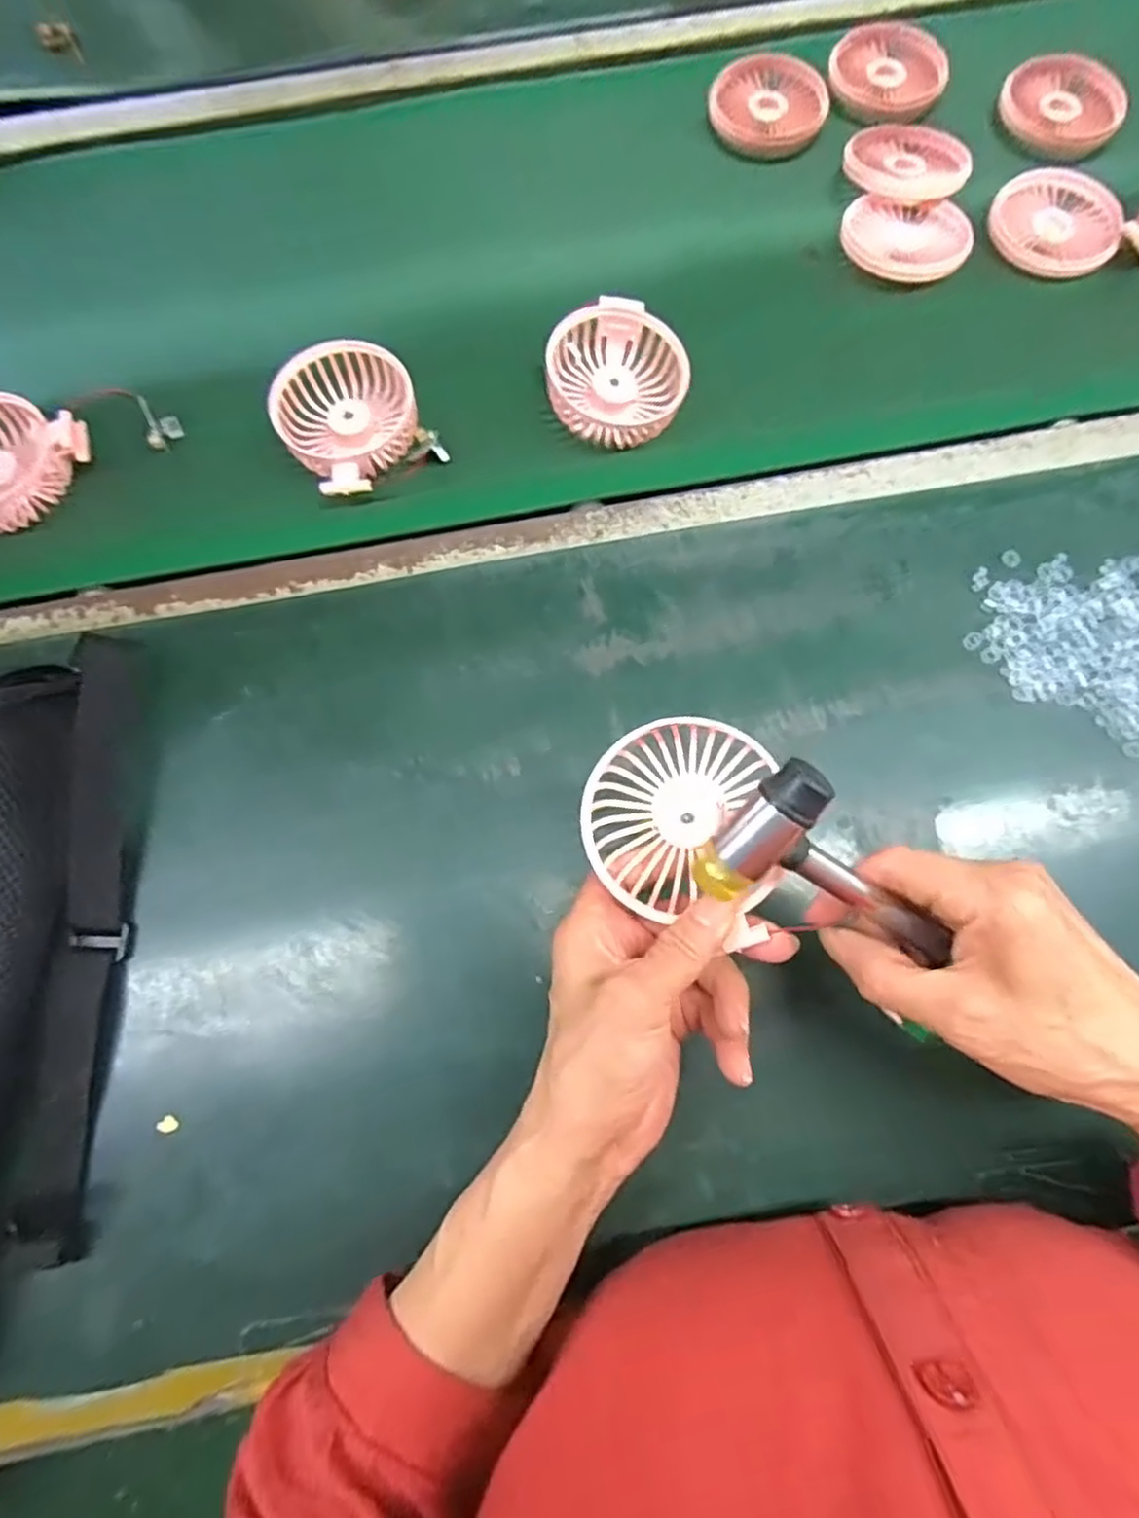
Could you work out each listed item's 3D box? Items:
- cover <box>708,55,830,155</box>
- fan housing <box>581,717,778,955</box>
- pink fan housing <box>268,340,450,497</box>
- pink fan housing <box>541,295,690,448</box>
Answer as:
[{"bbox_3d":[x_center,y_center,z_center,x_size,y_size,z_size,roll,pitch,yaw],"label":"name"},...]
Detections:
[{"bbox_3d":[0.156,-0.499,0.532,0.080,0.021,0.070,-35,83,-10],"label":"cover"},{"bbox_3d":[0.052,0.026,0.316,0.089,0.024,0.090,0,73,0],"label":"fan housing"},{"bbox_3d":[-0.141,-0.220,0.457,0.087,0.030,0.101,-28,82,-10],"label":"pink fan housing"},{"bbox_3d":[0.031,-0.253,0.462,0.088,0.029,0.092,1,78,-4],"label":"pink fan housing"}]

